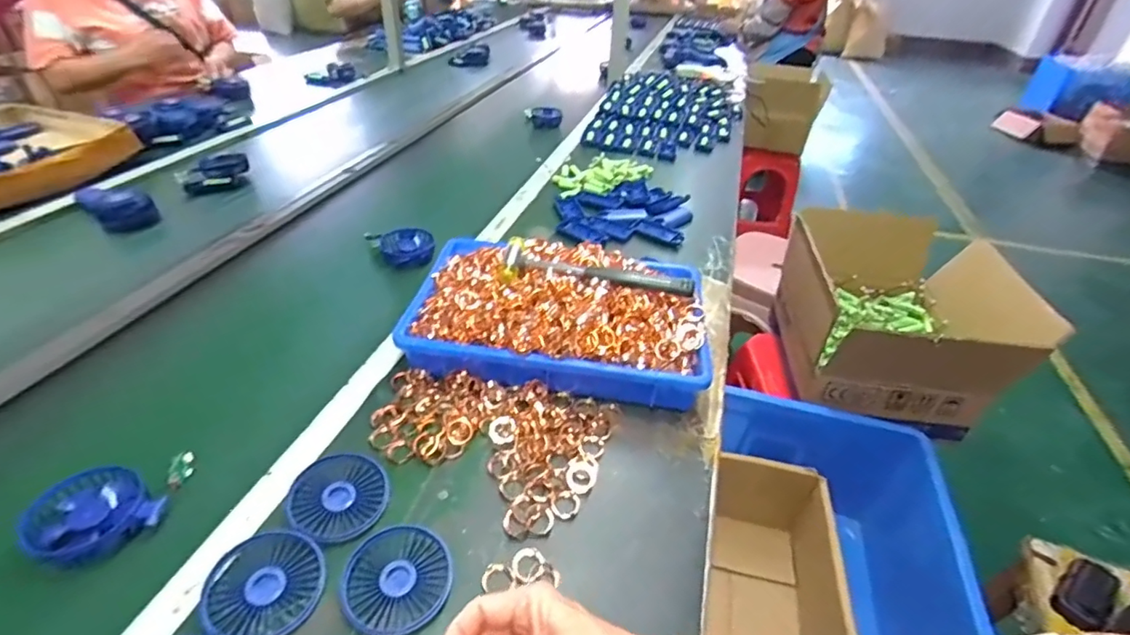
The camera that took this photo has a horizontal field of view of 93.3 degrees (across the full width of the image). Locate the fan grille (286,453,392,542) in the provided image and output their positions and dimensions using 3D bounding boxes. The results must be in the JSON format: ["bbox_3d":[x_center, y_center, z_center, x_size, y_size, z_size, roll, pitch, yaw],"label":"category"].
[{"bbox_3d":[-0.212,0.167,0.502,0.086,0.005,0.085,10,40,-9],"label":"fan grille"}]

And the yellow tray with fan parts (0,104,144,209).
[{"bbox_3d":[-1.130,-0.318,1.060,0.418,0.072,0.383,16,39,16],"label":"yellow tray with fan parts"}]

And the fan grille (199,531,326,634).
[{"bbox_3d":[-0.245,0.222,0.438,0.085,0.022,0.084,2,37,-2],"label":"fan grille"}]

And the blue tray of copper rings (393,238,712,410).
[{"bbox_3d":[-0.007,-0.020,0.687,0.360,0.105,0.248,5,37,2],"label":"blue tray of copper rings"}]

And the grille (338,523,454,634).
[{"bbox_3d":[-0.141,0.221,0.451,0.086,0.017,0.085,2,37,-2],"label":"grille"}]

